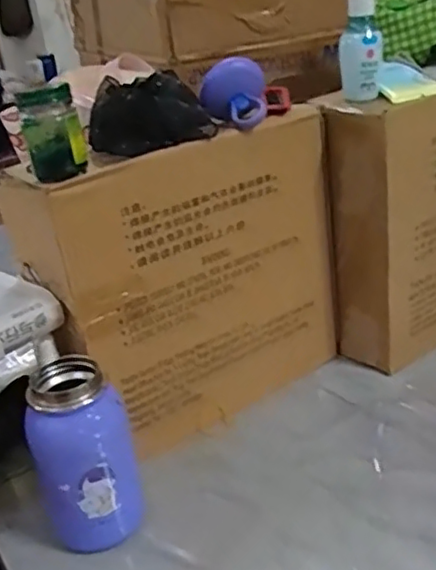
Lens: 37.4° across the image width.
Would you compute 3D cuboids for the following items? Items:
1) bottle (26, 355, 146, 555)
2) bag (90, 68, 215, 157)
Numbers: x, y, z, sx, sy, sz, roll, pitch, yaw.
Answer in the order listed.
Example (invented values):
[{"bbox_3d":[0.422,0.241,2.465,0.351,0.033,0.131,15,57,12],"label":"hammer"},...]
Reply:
[{"bbox_3d":[-0.102,0.134,0.495,0.072,0.143,0.063,-15,26,-16],"label":"bottle"},{"bbox_3d":[-0.058,-0.147,0.542,0.086,0.053,0.069,-23,29,-30],"label":"bag"}]

